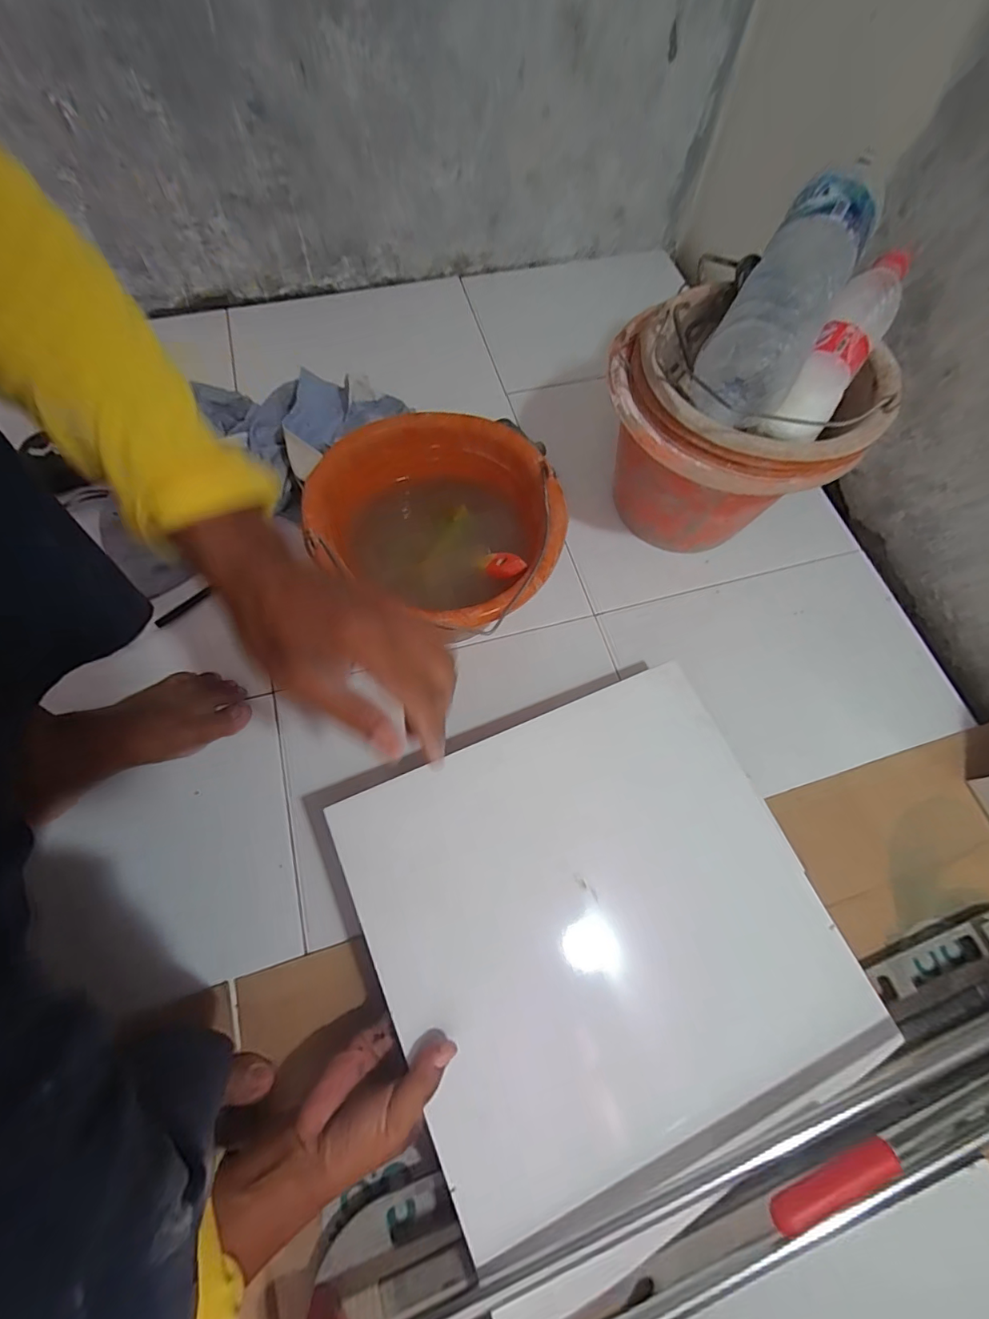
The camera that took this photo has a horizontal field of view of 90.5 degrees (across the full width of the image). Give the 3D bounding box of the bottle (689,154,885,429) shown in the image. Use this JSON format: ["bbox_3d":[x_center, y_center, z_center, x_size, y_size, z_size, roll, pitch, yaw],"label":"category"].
[{"bbox_3d":[0.275,-0.335,0.463,0.081,0.099,0.248,31,71,9],"label":"bottle"}]

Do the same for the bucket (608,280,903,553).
[{"bbox_3d":[0.247,-0.241,0.587,0.272,0.231,0.214,37,72,11],"label":"bucket"}]

